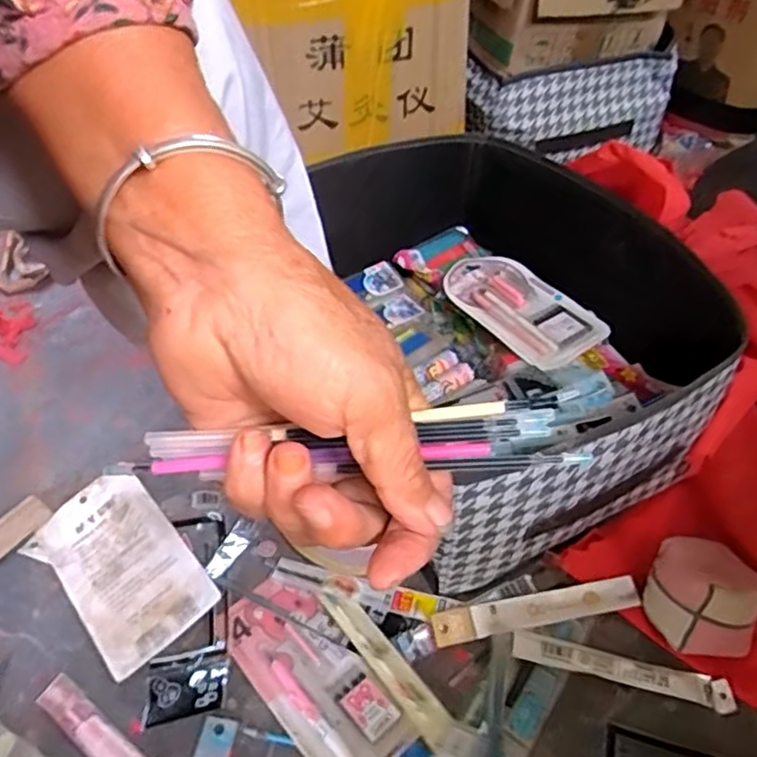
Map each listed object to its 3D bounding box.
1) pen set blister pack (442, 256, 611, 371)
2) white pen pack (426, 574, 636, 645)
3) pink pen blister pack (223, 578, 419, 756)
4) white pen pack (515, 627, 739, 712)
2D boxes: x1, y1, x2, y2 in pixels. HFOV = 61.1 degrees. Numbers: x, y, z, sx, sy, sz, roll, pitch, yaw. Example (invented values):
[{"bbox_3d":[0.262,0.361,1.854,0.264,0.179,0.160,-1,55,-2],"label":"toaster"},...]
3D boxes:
[{"bbox_3d":[0.151,-0.082,0.705,0.111,0.013,0.181,-32,57,-21],"label":"pen set blister pack"},{"bbox_3d":[0.131,0.192,0.533,0.174,0.010,0.026,-8,47,-7],"label":"white pen pack"},{"bbox_3d":[-0.053,0.229,0.500,0.077,0.009,0.173,-33,54,-27],"label":"pink pen blister pack"},{"bbox_3d":[0.190,0.227,0.502,0.166,0.008,0.023,11,47,11],"label":"white pen pack"}]

